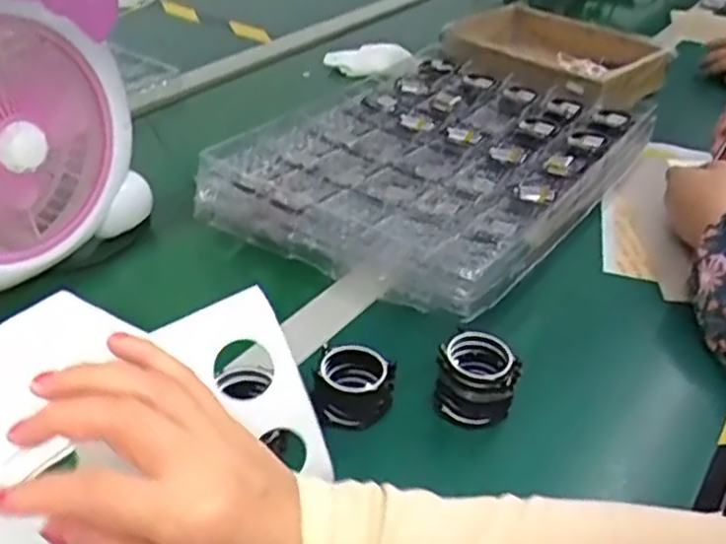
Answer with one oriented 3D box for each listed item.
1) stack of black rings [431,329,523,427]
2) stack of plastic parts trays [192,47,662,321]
[{"bbox_3d":[0.082,0.076,0.517,0.052,0.052,0.045,18,39,19],"label":"stack of black rings"},{"bbox_3d":[0.089,-0.137,0.779,0.328,0.044,0.499,24,41,25],"label":"stack of plastic parts trays"}]

